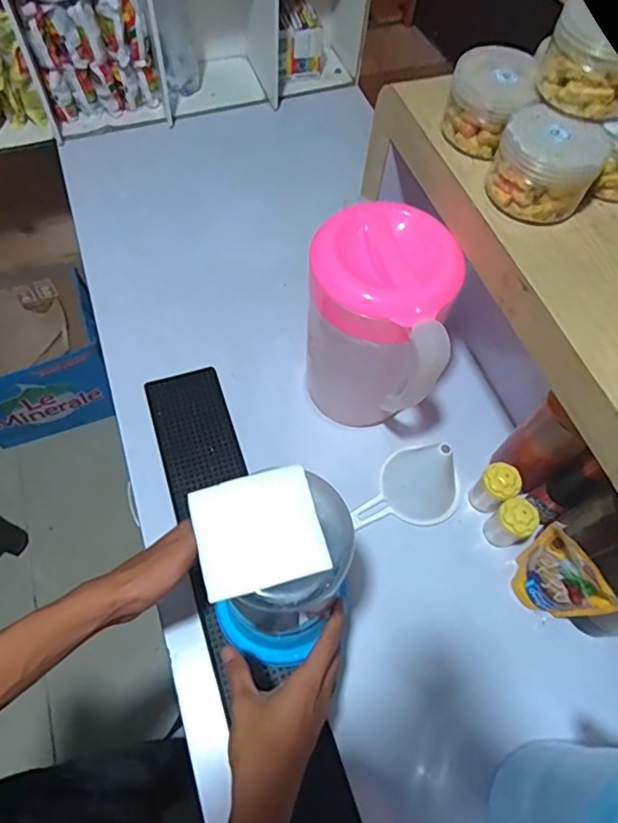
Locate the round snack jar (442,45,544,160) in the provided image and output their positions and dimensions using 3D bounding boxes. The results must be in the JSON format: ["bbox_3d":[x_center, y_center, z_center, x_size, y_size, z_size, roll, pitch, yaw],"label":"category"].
[{"bbox_3d":[0.173,-0.300,0.514,0.076,0.064,0.087,14,62,4],"label":"round snack jar"}]

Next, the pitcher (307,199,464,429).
[{"bbox_3d":[0.070,-0.079,0.610,0.145,0.262,0.152,5,62,-1],"label":"pitcher"}]

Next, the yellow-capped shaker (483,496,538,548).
[{"bbox_3d":[0.233,0.133,0.619,0.035,0.077,0.042,-27,67,-17],"label":"yellow-capped shaker"}]

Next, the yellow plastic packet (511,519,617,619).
[{"bbox_3d":[0.262,0.181,0.565,0.037,0.116,0.096,-27,67,-17],"label":"yellow plastic packet"}]

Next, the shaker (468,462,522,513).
[{"bbox_3d":[0.223,0.095,0.645,0.040,0.082,0.041,1,62,-3],"label":"shaker"}]

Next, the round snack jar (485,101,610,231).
[{"bbox_3d":[0.214,-0.220,0.478,0.084,0.059,0.076,36,66,15],"label":"round snack jar"}]

